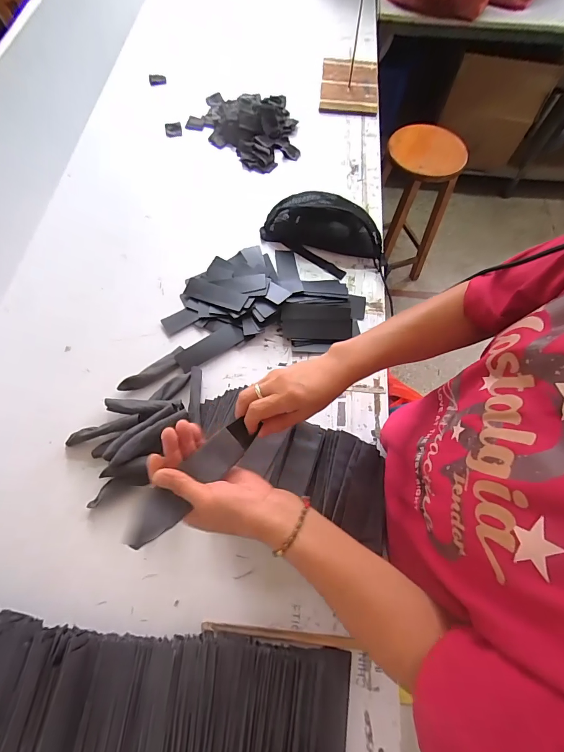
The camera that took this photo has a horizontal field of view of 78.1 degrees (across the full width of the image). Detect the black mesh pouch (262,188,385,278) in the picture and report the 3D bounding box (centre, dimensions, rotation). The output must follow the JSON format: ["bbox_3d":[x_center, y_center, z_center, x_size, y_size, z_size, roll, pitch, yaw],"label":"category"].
[{"bbox_3d":[0.103,-0.351,0.842,0.298,0.084,0.167,22,68,9],"label":"black mesh pouch"}]

